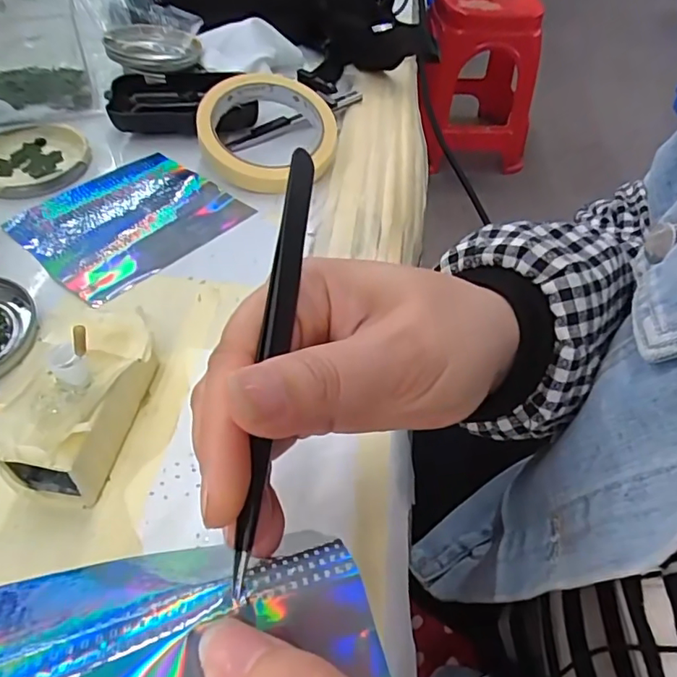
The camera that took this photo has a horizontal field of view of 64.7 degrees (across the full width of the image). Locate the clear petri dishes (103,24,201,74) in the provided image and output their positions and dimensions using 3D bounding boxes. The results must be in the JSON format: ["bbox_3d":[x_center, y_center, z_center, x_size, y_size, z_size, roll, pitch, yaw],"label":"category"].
[{"bbox_3d":[-0.158,-0.250,0.459,0.070,0.022,0.081,0,50,-2],"label":"clear petri dishes"}]

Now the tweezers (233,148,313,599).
[{"bbox_3d":[-0.018,0.001,0.154,0.007,0.007,0.133,6,67,3],"label":"tweezers"}]

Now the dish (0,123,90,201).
[{"bbox_3d":[-0.221,-0.130,0.381,0.075,0.011,0.081,1,50,-1],"label":"dish"}]

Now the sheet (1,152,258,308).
[{"bbox_3d":[-0.135,-0.080,0.348,0.105,0.004,0.124,33,56,23],"label":"sheet"}]

